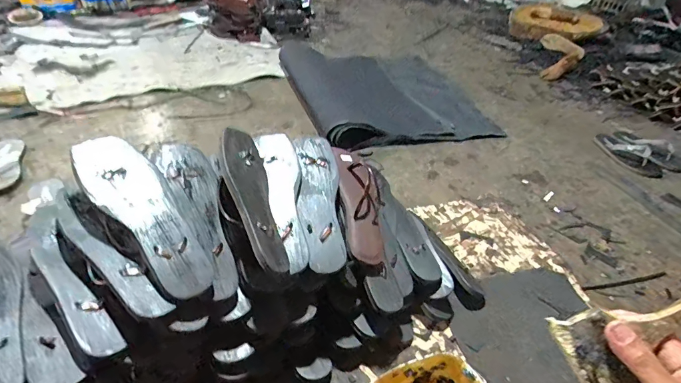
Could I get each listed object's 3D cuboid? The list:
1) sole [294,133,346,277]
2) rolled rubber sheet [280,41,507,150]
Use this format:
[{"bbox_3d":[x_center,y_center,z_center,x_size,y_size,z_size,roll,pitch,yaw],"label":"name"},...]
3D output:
[{"bbox_3d":[-0.036,0.010,0.671,0.078,0.015,0.263,6,55,-22],"label":"sole"},{"bbox_3d":[0.191,-0.401,1.509,0.689,0.110,0.717,-9,42,-18],"label":"rolled rubber sheet"}]

